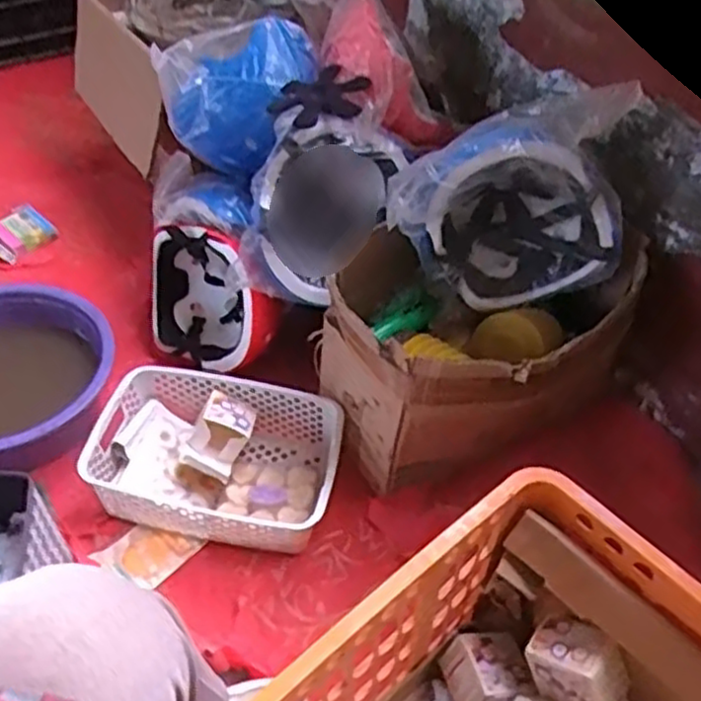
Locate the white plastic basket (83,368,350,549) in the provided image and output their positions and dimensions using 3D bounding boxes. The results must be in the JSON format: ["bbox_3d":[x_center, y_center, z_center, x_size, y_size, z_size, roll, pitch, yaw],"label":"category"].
[{"bbox_3d":[-0.164,0.138,0.917,0.298,0.094,0.199,10,48,7],"label":"white plastic basket"}]

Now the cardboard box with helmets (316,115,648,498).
[{"bbox_3d":[0.156,-0.056,0.865,0.347,0.374,0.262,-27,54,-24],"label":"cardboard box with helmets"}]

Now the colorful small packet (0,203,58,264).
[{"bbox_3d":[-0.578,-0.202,1.268,0.090,0.026,0.112,36,56,27],"label":"colorful small packet"}]

